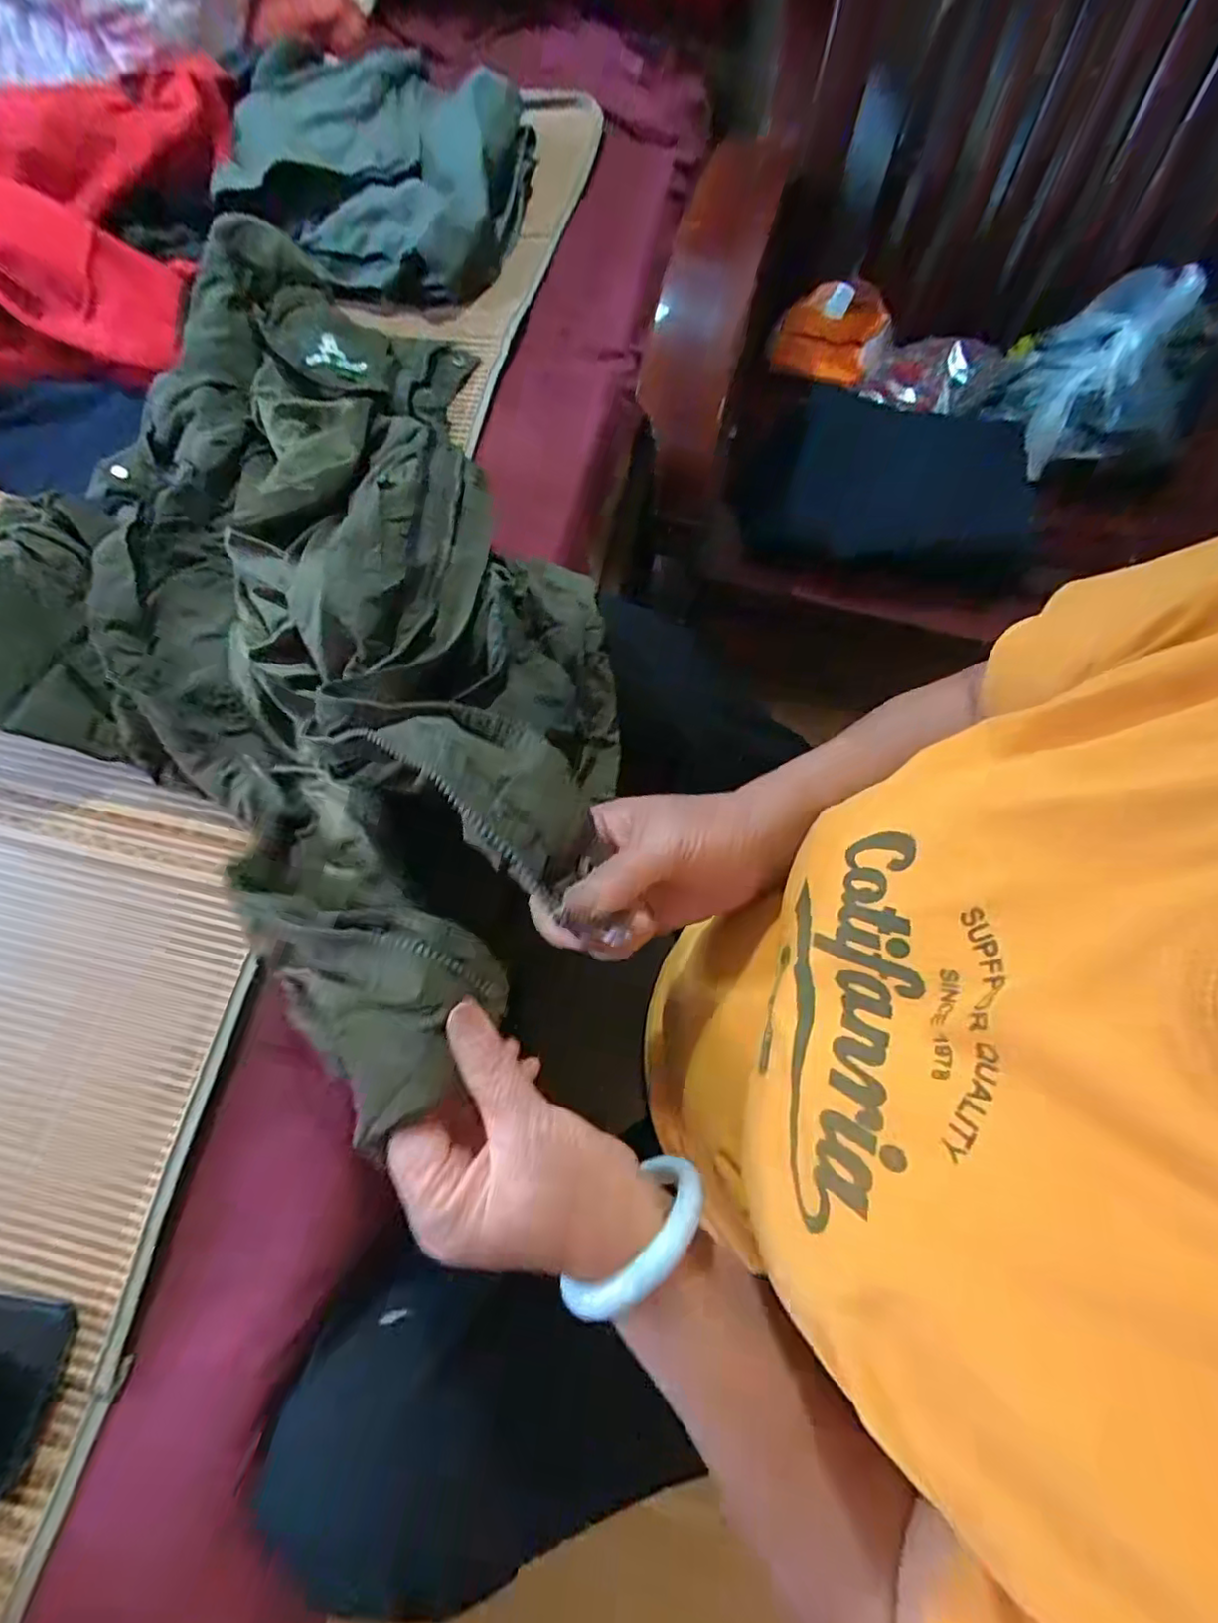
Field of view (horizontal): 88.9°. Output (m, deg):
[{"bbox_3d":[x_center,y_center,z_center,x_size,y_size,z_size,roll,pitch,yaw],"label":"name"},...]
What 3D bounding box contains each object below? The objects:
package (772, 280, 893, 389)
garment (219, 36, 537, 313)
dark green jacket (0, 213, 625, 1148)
[{"bbox_3d":[0.292,-0.623,0.809,0.147,0.126,0.039,10,70,2],"label":"package"},{"bbox_3d":[-0.243,-0.678,0.650,0.304,0.071,0.288,18,71,5],"label":"garment"},{"bbox_3d":[-0.198,-0.156,0.405,0.398,0.121,0.599,1,70,-1],"label":"dark green jacket"}]

